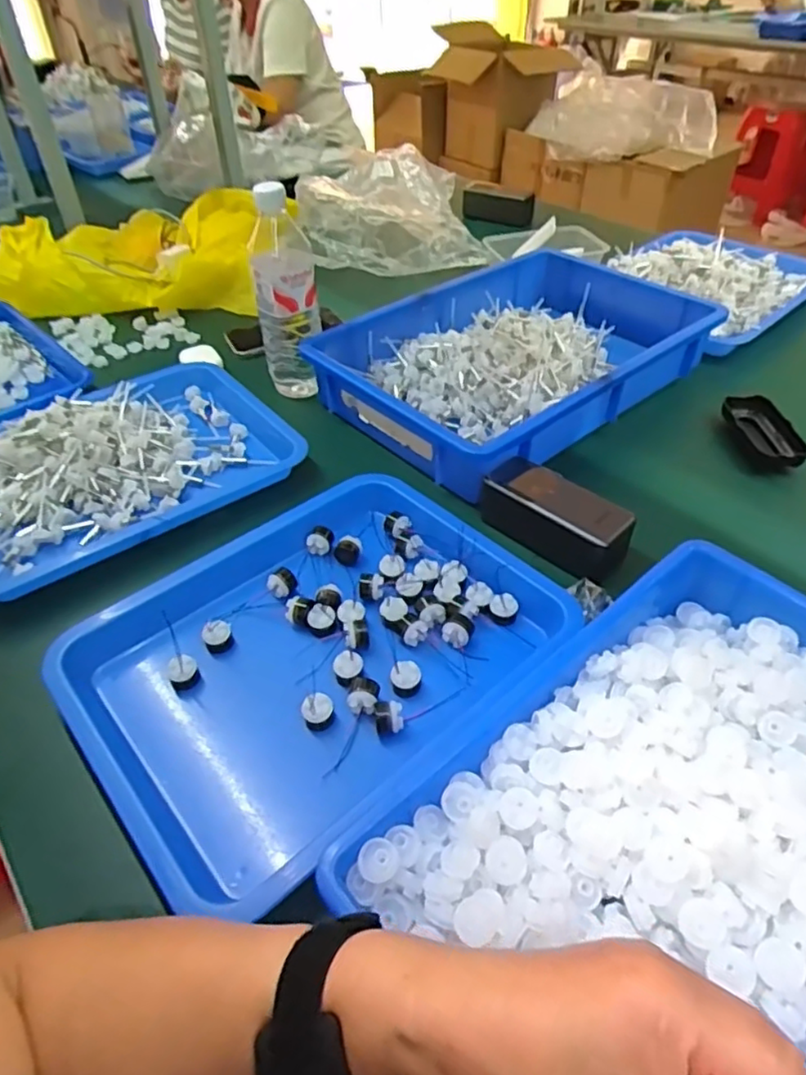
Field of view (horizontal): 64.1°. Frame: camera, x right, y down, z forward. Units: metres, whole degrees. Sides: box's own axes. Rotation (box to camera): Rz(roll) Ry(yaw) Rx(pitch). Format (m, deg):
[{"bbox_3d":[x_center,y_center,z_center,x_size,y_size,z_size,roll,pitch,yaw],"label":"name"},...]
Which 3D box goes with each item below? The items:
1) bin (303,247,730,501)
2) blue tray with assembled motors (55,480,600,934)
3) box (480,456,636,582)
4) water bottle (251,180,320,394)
[{"bbox_3d":[0.136,-0.223,0.774,0.438,0.065,0.303,-34,52,-29],"label":"bin"},{"bbox_3d":[-0.067,0.079,0.489,0.336,0.059,0.281,-32,51,-28],"label":"blue tray with assembled motors"},{"bbox_3d":[0.135,-0.021,0.575,0.066,0.046,0.134,-32,51,-28],"label":"box"},{"bbox_3d":[-0.131,-0.274,0.726,0.068,0.212,0.071,-7,44,-6],"label":"water bottle"}]

